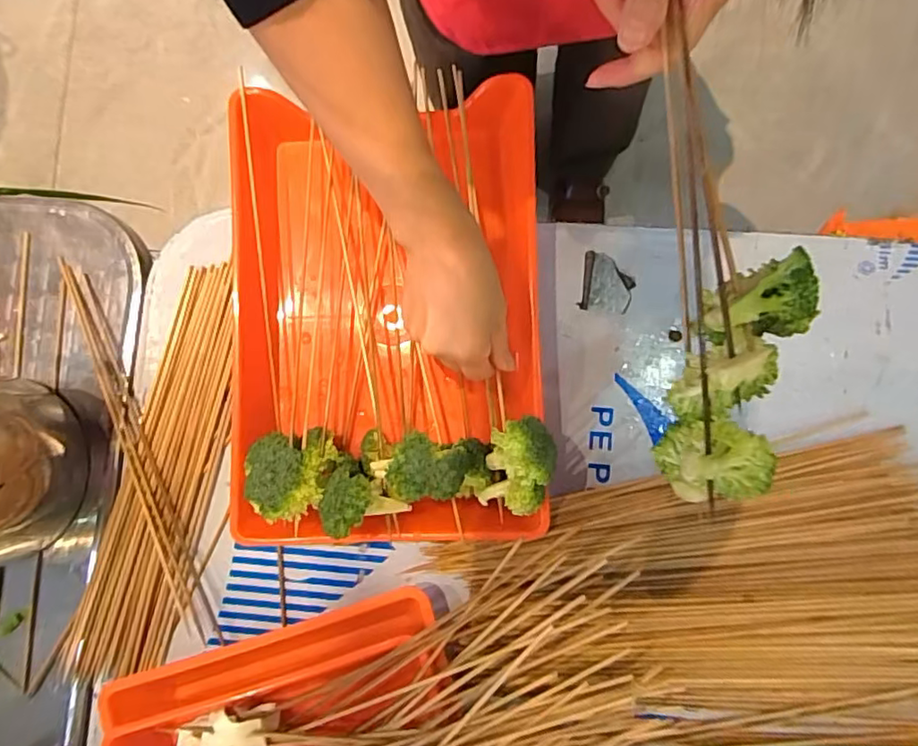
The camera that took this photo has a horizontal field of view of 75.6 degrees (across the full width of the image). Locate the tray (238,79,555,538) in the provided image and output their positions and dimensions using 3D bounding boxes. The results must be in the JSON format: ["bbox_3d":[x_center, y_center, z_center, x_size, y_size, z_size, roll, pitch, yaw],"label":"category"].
[{"bbox_3d":[-0.057,-0.050,0.442,0.229,0.111,0.340,-1,80,1],"label":"tray"}]

